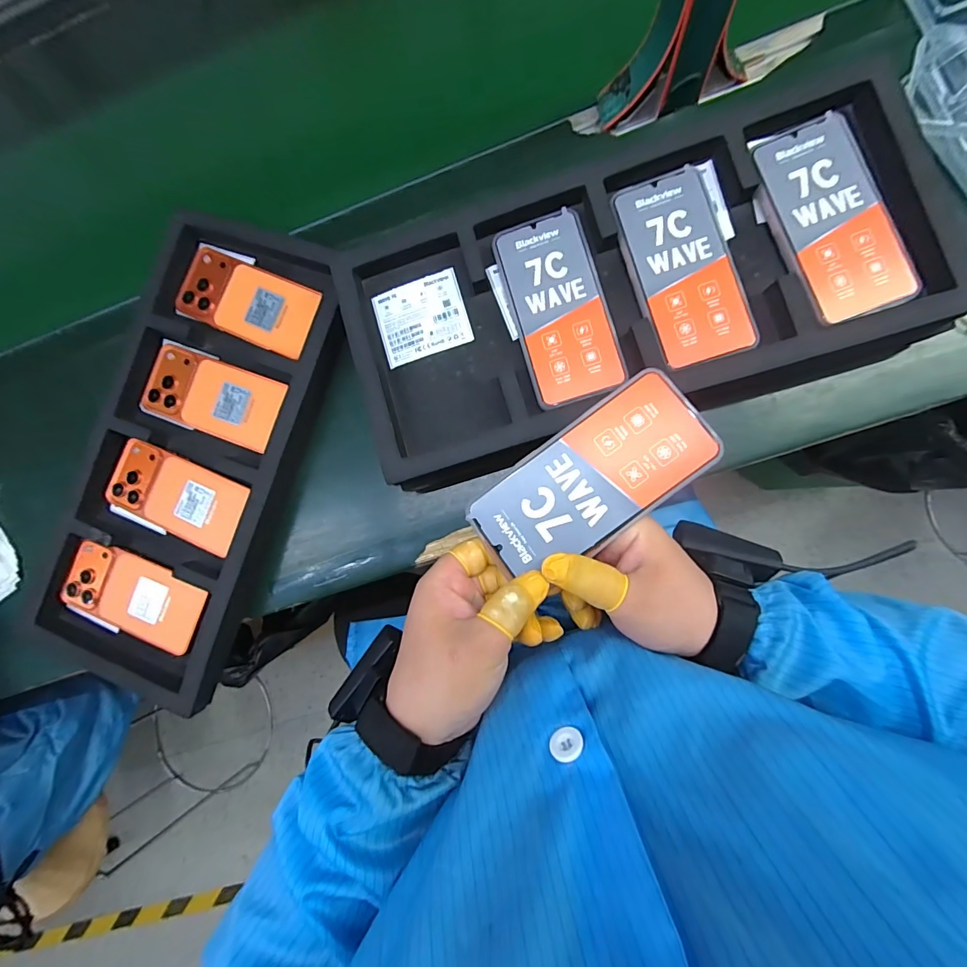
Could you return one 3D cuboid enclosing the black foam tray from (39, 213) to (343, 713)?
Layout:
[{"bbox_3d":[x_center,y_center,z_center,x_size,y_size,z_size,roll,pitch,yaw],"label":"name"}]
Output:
[{"bbox_3d":[-0.304,-0.029,0.434,0.208,0.030,0.477,18,87,10],"label":"black foam tray"}]

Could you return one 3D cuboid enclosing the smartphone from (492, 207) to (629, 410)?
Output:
[{"bbox_3d":[0.065,-0.151,0.362,0.078,0.005,0.161,-16,82,7],"label":"smartphone"}]

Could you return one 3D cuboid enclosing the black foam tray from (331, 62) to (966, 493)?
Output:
[{"bbox_3d":[0.122,-0.165,0.373,0.473,0.063,0.223,-16,82,6],"label":"black foam tray"}]

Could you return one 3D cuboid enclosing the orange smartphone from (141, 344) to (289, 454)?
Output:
[{"bbox_3d":[-0.282,-0.091,0.431,0.165,0.015,0.075,19,87,10],"label":"orange smartphone"}]

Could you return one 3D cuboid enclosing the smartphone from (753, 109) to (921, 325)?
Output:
[{"bbox_3d":[0.280,-0.211,0.335,0.078,0.005,0.160,-22,81,6],"label":"smartphone"}]

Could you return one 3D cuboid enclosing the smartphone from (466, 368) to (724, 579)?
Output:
[{"bbox_3d":[0.072,-0.003,0.284,0.163,0.007,0.077,-33,84,3],"label":"smartphone"}]

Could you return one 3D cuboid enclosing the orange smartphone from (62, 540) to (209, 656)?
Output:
[{"bbox_3d":[-0.365,0.118,0.435,0.156,0.009,0.081,15,86,10],"label":"orange smartphone"}]

